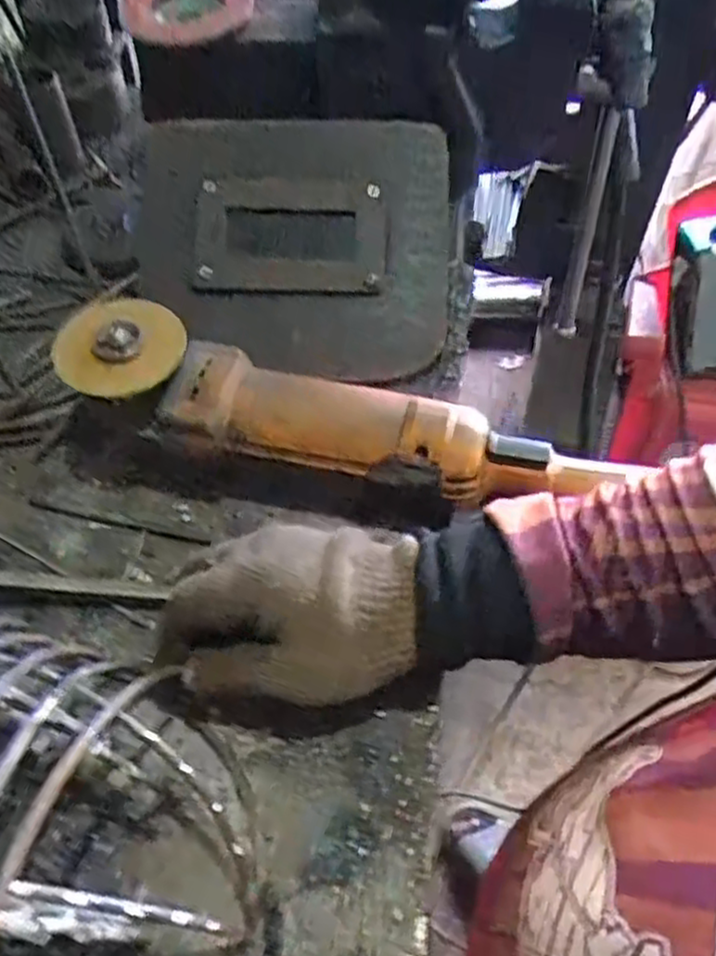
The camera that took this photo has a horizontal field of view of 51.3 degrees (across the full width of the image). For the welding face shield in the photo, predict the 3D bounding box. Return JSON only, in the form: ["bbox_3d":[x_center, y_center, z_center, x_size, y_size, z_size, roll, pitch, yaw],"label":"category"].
[{"bbox_3d":[-0.044,-0.164,0.545,0.219,0.060,0.179,4,90,3],"label":"welding face shield"}]

